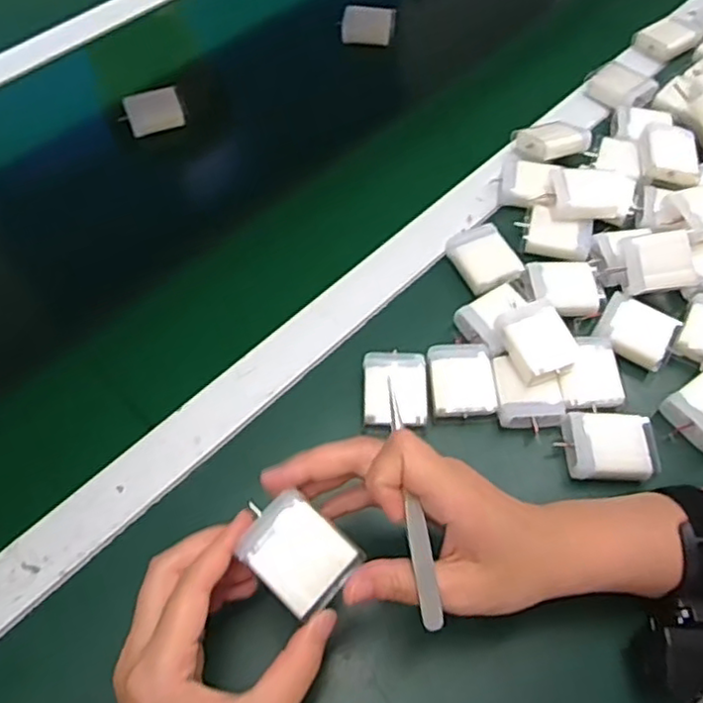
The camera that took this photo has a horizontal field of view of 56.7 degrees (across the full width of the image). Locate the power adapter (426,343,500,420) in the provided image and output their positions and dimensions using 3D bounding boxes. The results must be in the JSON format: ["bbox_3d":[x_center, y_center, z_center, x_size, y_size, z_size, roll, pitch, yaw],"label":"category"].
[{"bbox_3d":[0.073,0.020,0.435,0.043,0.014,0.051,-3,59,-2],"label":"power adapter"}]

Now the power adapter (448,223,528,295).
[{"bbox_3d":[0.101,-0.070,0.492,0.044,0.012,0.055,-21,61,-12],"label":"power adapter"}]

